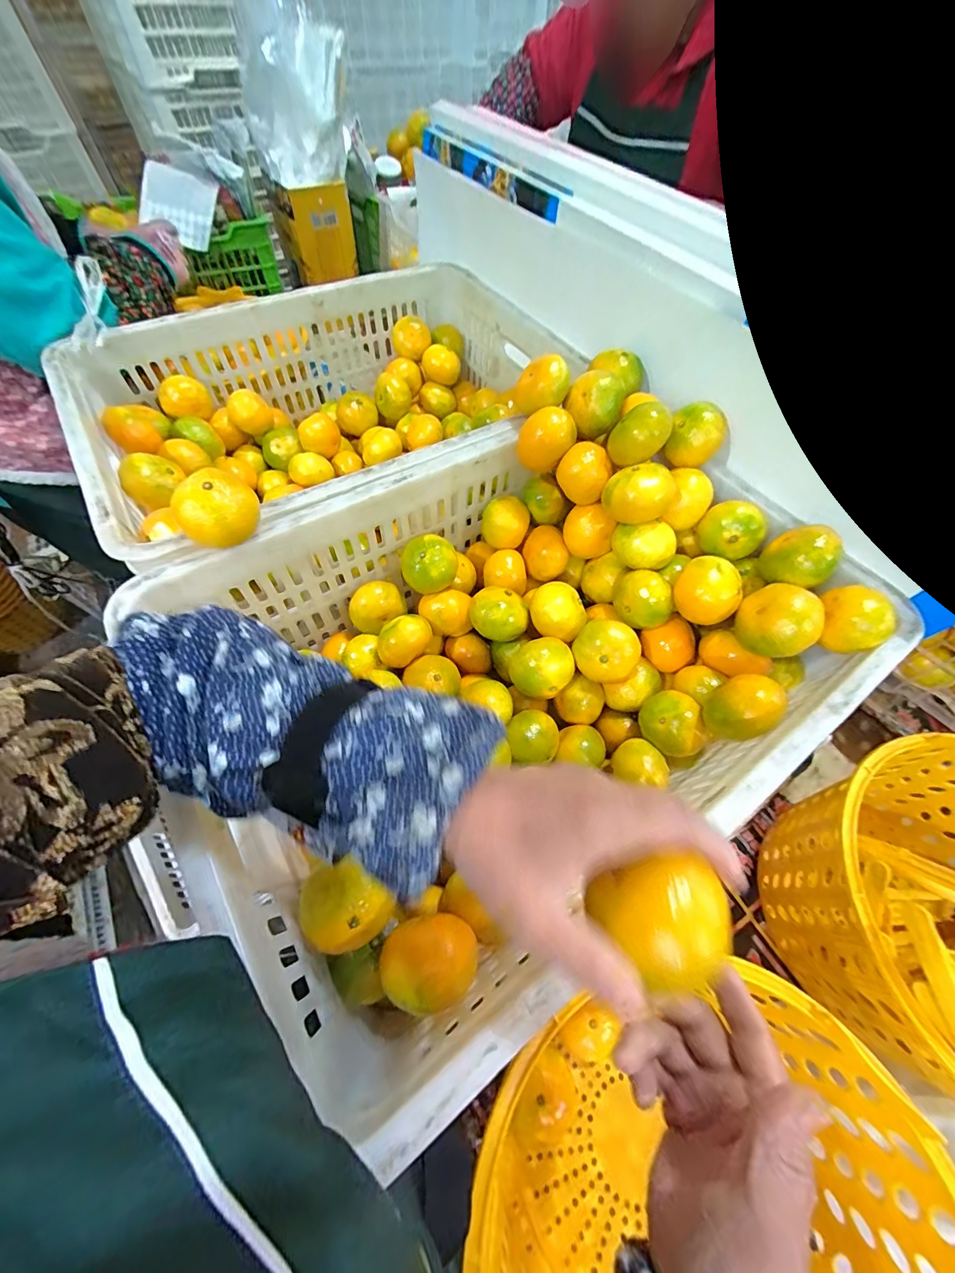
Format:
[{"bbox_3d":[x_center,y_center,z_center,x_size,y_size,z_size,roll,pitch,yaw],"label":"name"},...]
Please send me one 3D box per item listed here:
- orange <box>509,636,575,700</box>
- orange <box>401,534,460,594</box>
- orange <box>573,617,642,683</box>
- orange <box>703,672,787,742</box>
[{"bbox_3d":[0.068,0.035,0.438,0.057,0.045,0.061,2,61,-3],"label":"orange"},{"bbox_3d":[-0.056,-0.079,0.486,0.062,0.062,0.051,-2,62,-5],"label":"orange"},{"bbox_3d":[0.133,0.021,0.439,0.064,0.064,0.053,39,66,16],"label":"orange"},{"bbox_3d":[0.238,0.069,0.380,0.061,0.067,0.051,-22,65,-15],"label":"orange"}]

